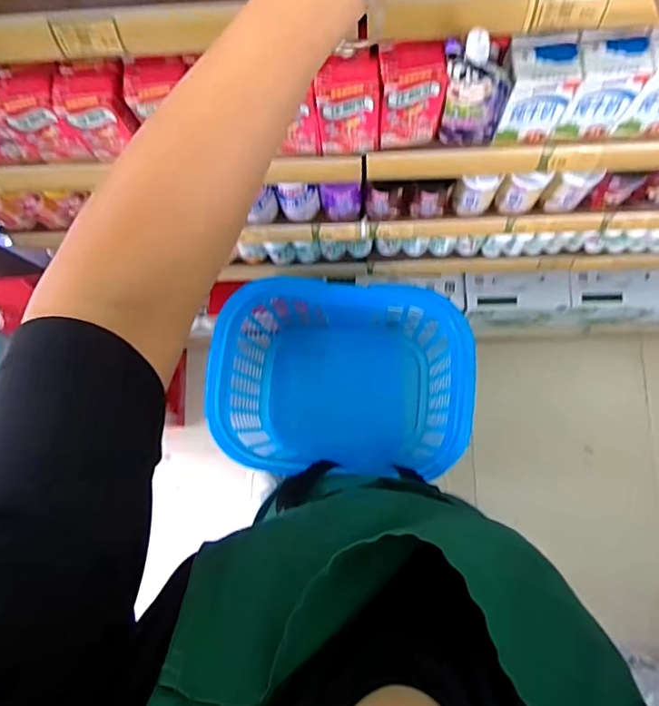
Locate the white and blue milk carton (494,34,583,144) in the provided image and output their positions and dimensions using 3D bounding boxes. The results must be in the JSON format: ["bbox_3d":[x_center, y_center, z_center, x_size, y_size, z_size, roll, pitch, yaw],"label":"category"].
[{"bbox_3d":[0.218,-0.282,0.548,0.071,0.100,0.058,0,82,4],"label":"white and blue milk carton"}]

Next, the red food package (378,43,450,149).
[{"bbox_3d":[0.089,-0.282,0.561,0.068,0.103,0.055,-1,82,4],"label":"red food package"}]

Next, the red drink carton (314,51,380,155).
[{"bbox_3d":[0.022,-0.272,0.565,0.064,0.105,0.047,0,82,4],"label":"red drink carton"}]

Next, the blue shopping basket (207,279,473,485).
[{"bbox_3d":[0.026,0.047,0.962,0.416,0.294,0.320,2,82,5],"label":"blue shopping basket"}]

